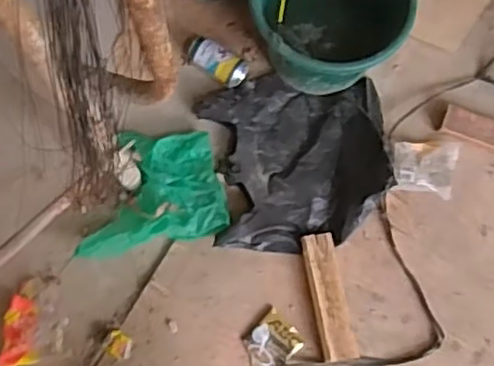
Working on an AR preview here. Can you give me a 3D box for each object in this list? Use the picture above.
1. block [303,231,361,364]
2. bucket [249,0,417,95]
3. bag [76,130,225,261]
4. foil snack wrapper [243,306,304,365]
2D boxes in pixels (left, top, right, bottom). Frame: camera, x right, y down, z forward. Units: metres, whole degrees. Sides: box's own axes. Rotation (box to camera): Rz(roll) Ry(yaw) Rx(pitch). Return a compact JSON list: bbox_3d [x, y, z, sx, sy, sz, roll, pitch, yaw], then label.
[{"bbox_3d":[0.156,0.213,1.275,0.062,0.031,0.235,-10,77,-2],"label":"block"},{"bbox_3d":[0.154,-0.327,1.233,0.290,0.347,0.251,4,77,1],"label":"bucket"},{"bbox_3d":[-0.196,0.010,1.316,0.289,0.041,0.233,-13,77,-3],"label":"bag"},{"bbox_3d":[0.045,0.303,1.275,0.093,0.008,0.101,44,81,9],"label":"foil snack wrapper"}]

